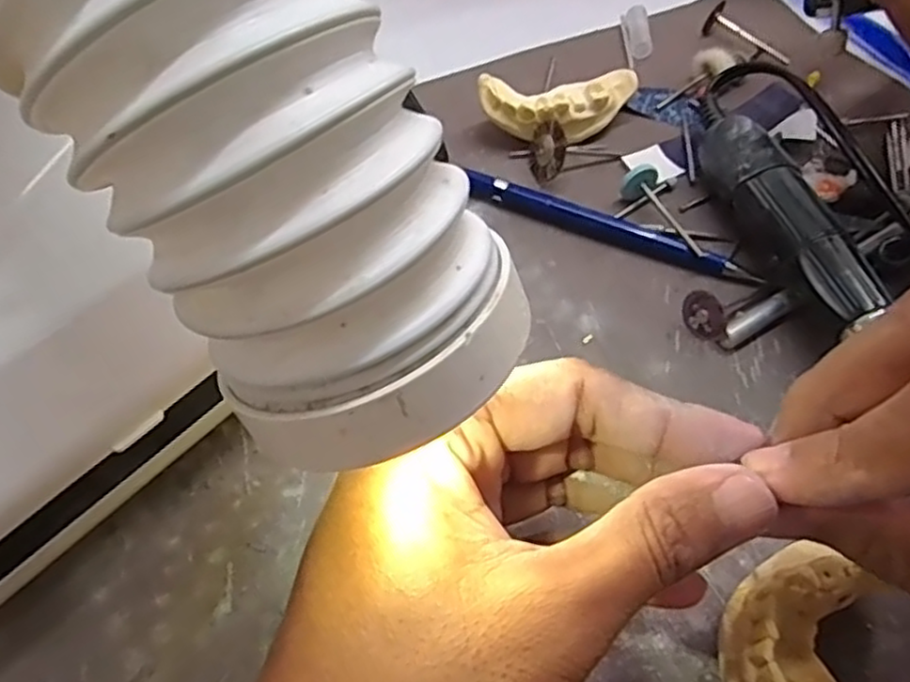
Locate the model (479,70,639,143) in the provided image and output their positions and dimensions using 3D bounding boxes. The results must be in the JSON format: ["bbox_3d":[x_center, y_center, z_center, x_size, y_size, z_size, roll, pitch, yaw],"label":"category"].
[{"bbox_3d":[0.046,-0.100,0.308,0.070,0.026,0.022,-11,57,-11],"label":"model"}]

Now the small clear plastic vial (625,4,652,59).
[{"bbox_3d":[0.093,-0.158,0.360,0.011,0.009,0.031,-2,56,-4],"label":"small clear plastic vial"}]

